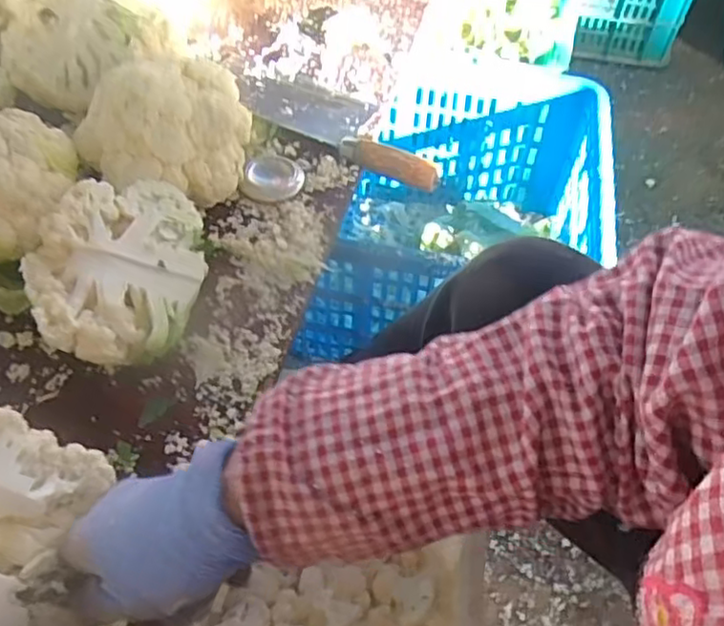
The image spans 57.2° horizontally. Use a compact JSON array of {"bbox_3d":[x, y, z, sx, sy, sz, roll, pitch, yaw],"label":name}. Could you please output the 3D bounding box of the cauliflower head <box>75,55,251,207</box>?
[{"bbox_3d":[-0.171,-0.156,0.585,0.139,0.110,0.115,-6,56,-5],"label":"cauliflower head"}]

